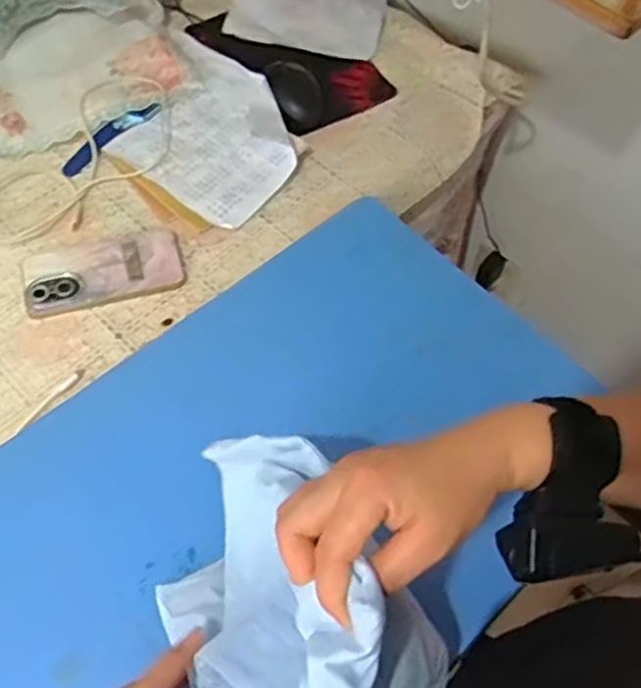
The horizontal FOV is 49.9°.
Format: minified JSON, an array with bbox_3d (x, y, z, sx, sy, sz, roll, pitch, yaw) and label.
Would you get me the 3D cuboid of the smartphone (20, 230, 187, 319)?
[{"bbox_3d":[-0.230,-0.078,0.734,0.165,0.011,0.080,-14,61,-11],"label":"smartphone"}]

